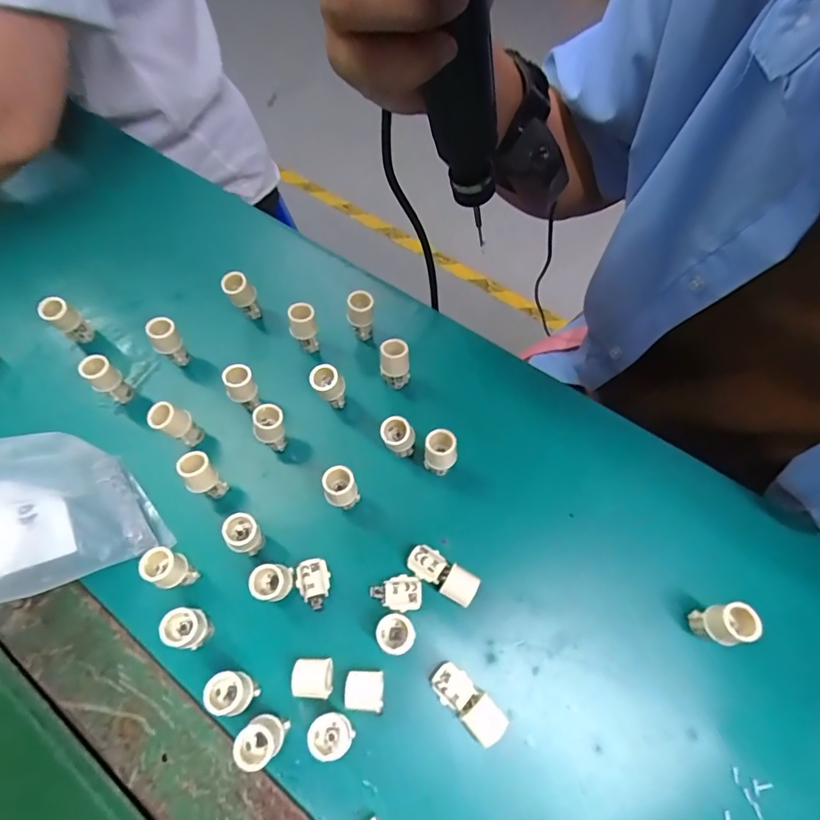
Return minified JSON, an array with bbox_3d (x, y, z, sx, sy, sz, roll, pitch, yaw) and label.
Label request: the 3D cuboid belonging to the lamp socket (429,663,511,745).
[{"bbox_3d":[0.032,0.163,0.267,0.044,0.019,0.019,40,74,17],"label":"lamp socket"}]

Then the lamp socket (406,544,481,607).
[{"bbox_3d":[0.020,0.101,0.293,0.045,0.018,0.019,31,72,14],"label":"lamp socket"}]

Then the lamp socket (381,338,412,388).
[{"bbox_3d":[-0.011,-0.032,0.341,0.020,0.041,0.022,-4,67,0],"label":"lamp socket"}]

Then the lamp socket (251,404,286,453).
[{"bbox_3d":[-0.092,0.012,0.320,0.021,0.042,0.019,-34,70,-12],"label":"lamp socket"}]

